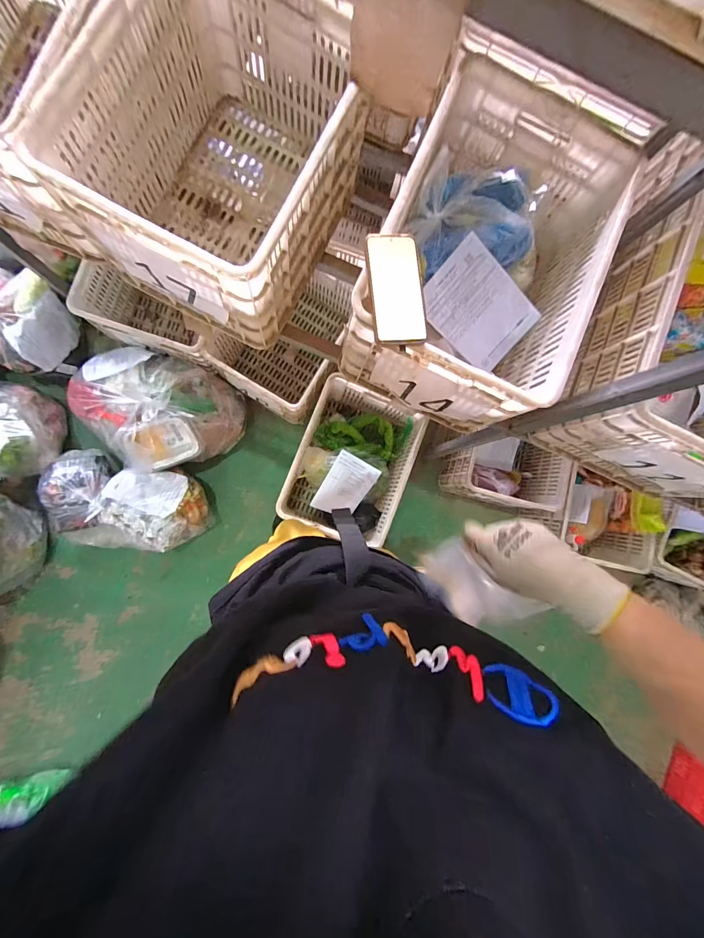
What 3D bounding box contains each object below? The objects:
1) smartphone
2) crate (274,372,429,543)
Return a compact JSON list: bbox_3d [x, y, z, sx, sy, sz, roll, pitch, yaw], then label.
[{"bbox_3d":[0.063,-0.254,0.500,0.075,0.010,0.160,-5,86,-6],"label":"smartphone"},{"bbox_3d":[-0.003,-0.016,1.231,0.349,0.265,0.470,20,84,-4],"label":"crate"}]

